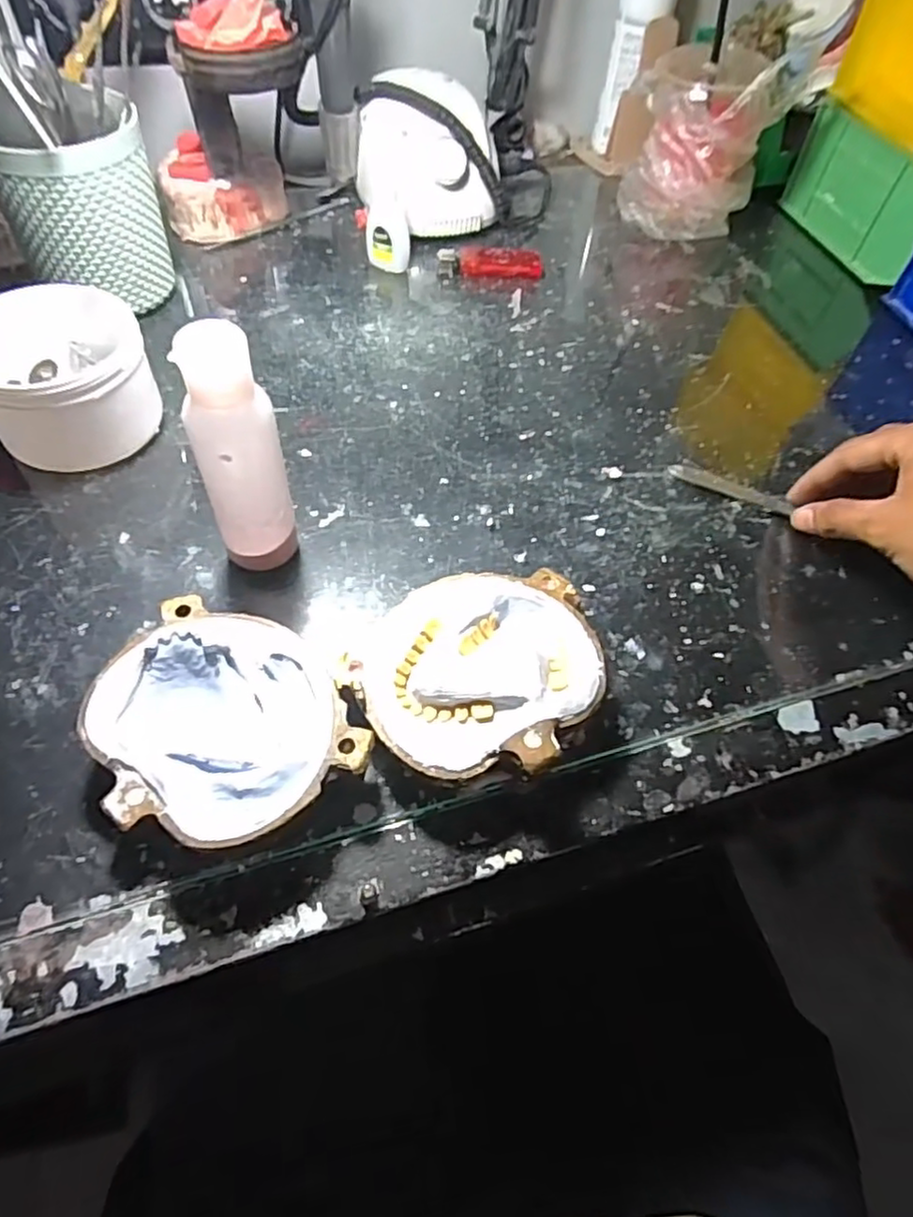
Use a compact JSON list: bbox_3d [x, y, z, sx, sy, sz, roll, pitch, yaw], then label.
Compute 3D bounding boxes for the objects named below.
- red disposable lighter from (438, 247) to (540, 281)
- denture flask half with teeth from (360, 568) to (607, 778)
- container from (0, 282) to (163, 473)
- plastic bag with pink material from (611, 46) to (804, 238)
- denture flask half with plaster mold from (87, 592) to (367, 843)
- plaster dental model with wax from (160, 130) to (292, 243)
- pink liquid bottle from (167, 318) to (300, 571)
[{"bbox_3d":[0.026,-0.274,0.531,0.081,0.017,0.020,0,56,-5],"label":"red disposable lighter"},{"bbox_3d":[0.008,0.032,0.306,0.111,0.036,0.097,0,56,-5],"label":"denture flask half with teeth"},{"bbox_3d":[-0.223,-0.132,0.383,0.091,0.062,0.097,-18,60,-17],"label":"container"},{"bbox_3d":[0.203,-0.384,0.558,0.117,0.122,0.082,20,57,8],"label":"plastic bag with pink material"},{"bbox_3d":[-0.100,0.048,0.284,0.092,0.040,0.109,-29,63,-22],"label":"denture flask half with plaster mold"},{"bbox_3d":[-0.180,-0.328,0.525,0.094,0.060,0.046,-19,60,-17],"label":"plaster dental model with wax"},{"bbox_3d":[-0.097,-0.064,0.307,0.036,0.127,0.030,-14,58,-14],"label":"pink liquid bottle"}]

